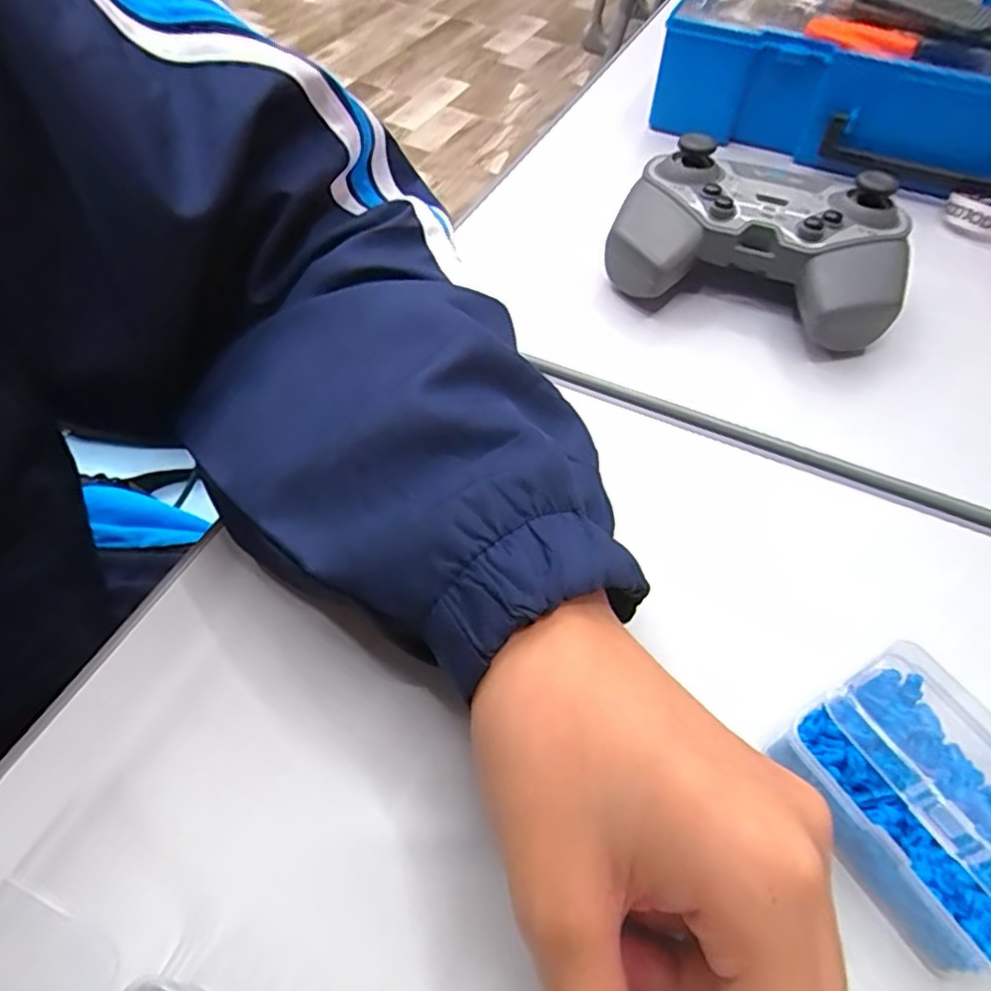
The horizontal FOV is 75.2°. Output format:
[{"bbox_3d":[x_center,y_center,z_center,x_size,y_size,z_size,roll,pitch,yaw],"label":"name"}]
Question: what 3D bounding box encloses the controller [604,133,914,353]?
[{"bbox_3d":[0.132,-0.129,0.331,0.140,0.055,0.094,17,55,9],"label":"controller"}]

